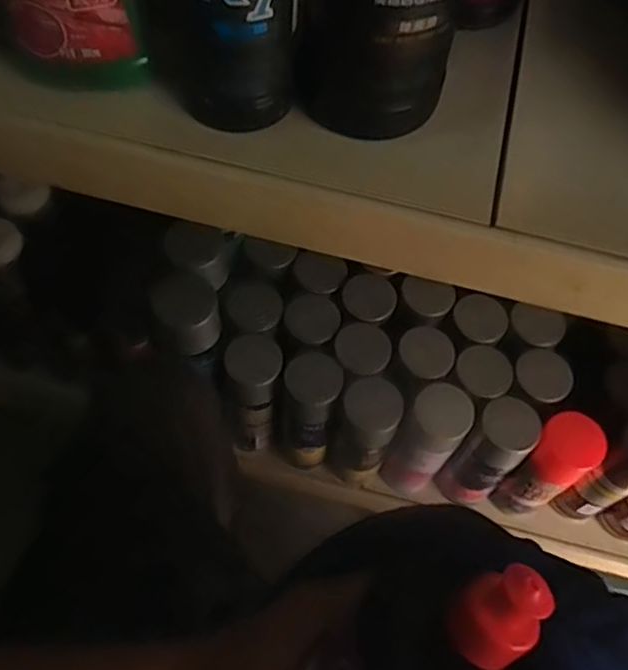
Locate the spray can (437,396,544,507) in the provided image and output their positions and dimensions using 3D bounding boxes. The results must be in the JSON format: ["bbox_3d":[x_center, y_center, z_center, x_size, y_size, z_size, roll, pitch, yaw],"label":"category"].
[{"bbox_3d":[0.197,0.136,0.736,0.064,0.181,0.069,2,62,-3],"label":"spray can"}]

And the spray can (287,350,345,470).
[{"bbox_3d":[-0.006,0.093,0.752,0.060,0.177,0.073,7,62,0],"label":"spray can"}]

